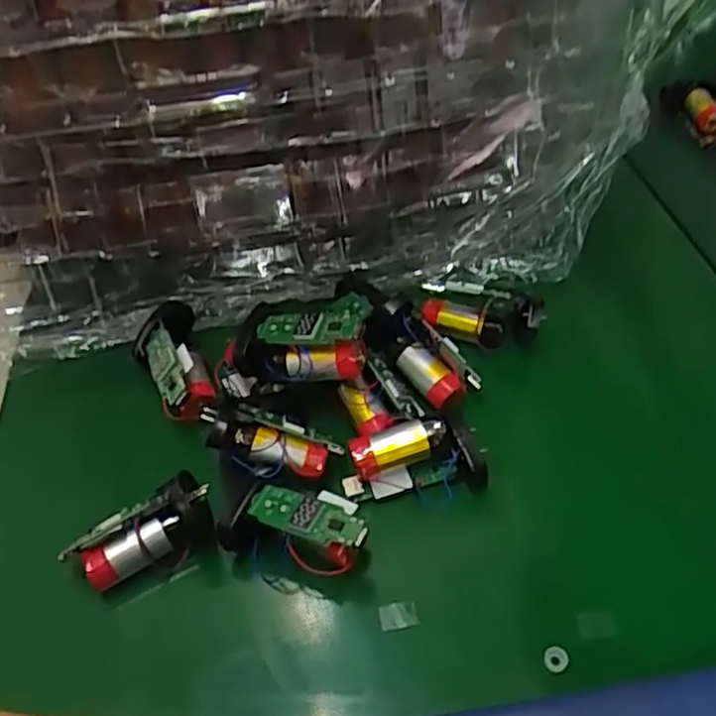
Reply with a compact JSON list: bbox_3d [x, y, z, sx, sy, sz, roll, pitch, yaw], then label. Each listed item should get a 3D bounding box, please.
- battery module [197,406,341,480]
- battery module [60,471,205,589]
[{"bbox_3d":[-0.032,0.030,0.266,0.052,0.016,0.022,20,43,-18],"label":"battery module"},{"bbox_3d":[-0.076,0.063,0.252,0.049,0.023,0.017,-26,50,-16],"label":"battery module"}]

